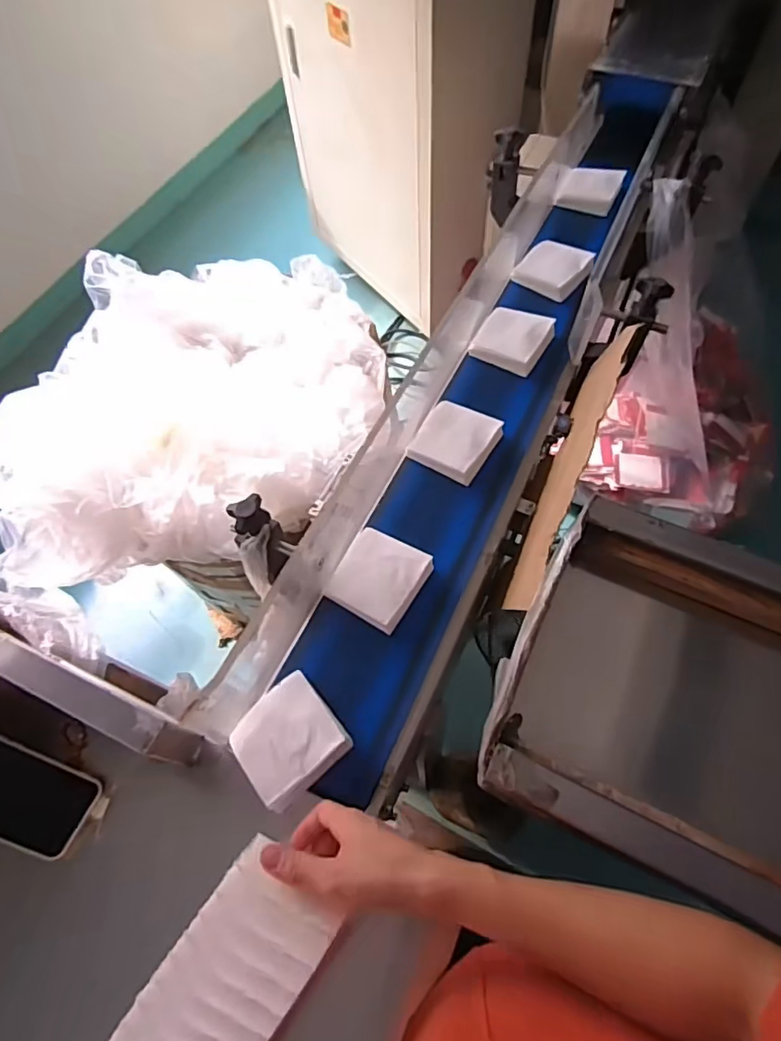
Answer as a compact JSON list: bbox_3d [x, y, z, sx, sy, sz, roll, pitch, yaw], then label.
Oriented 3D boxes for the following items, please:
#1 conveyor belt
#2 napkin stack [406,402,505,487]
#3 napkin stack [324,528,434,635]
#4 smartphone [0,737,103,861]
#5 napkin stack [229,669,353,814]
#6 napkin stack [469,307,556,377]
[{"bbox_3d":[0.169,-0.221,0.751,0.199,0.121,1.167,24,66,15],"label":"conveyor belt"},{"bbox_3d":[0.083,-0.104,0.715,0.096,0.035,0.098,29,67,17],"label":"napkin stack"},{"bbox_3d":[-0.014,0.066,0.628,0.091,0.031,0.096,27,67,16],"label":"napkin stack"},{"bbox_3d":[-0.363,0.256,0.522,0.151,0.014,0.074,35,65,-16],"label":"smartphone"},{"bbox_3d":[-0.102,0.218,0.551,0.098,0.031,0.094,-37,66,-16],"label":"napkin stack"},{"bbox_3d":[0.175,-0.263,0.799,0.097,0.025,0.103,29,67,17],"label":"napkin stack"}]

